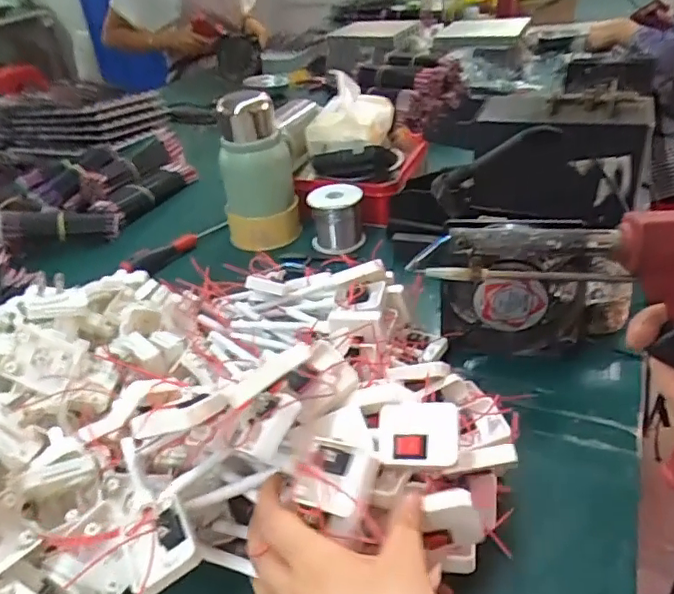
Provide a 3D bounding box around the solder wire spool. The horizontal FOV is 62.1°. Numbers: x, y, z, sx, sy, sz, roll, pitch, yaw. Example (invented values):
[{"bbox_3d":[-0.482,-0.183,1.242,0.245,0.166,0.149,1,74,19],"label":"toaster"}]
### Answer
[{"bbox_3d":[-0.001,-0.098,0.714,0.065,0.075,0.069,-4,33,2],"label":"solder wire spool"}]

